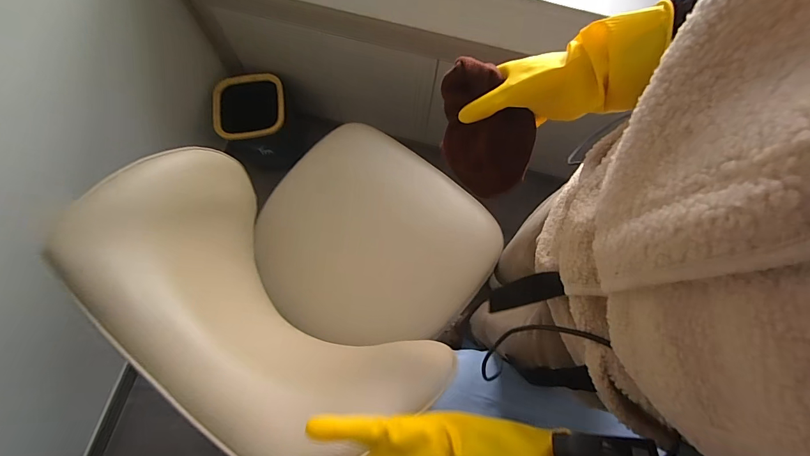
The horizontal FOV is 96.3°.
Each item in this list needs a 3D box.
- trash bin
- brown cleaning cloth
[{"bbox_3d":[-0.492,-0.346,1.222,0.222,0.239,0.217,-5,75,-2],"label":"trash bin"},{"bbox_3d":[0.090,-0.111,0.430,0.133,0.100,0.090,43,79,10],"label":"brown cleaning cloth"}]

